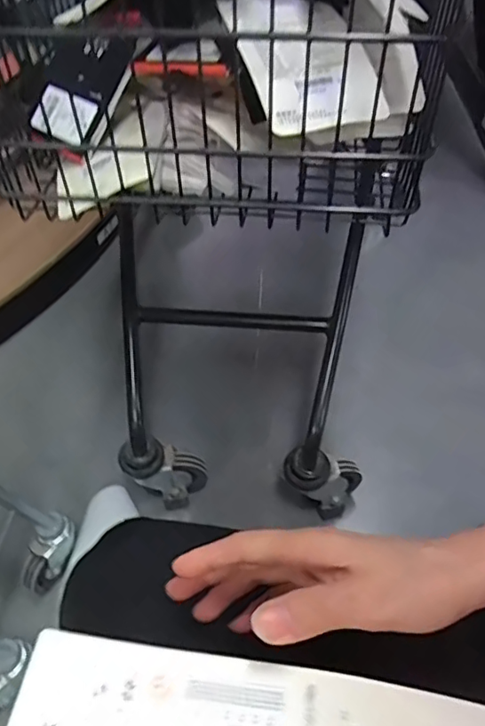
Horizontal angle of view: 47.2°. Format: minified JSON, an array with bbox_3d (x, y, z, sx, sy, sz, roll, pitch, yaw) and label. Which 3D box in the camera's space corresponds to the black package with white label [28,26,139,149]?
[{"bbox_3d":[-0.148,-0.255,0.501,0.076,0.109,0.014,30,16,12],"label":"black package with white label"}]

